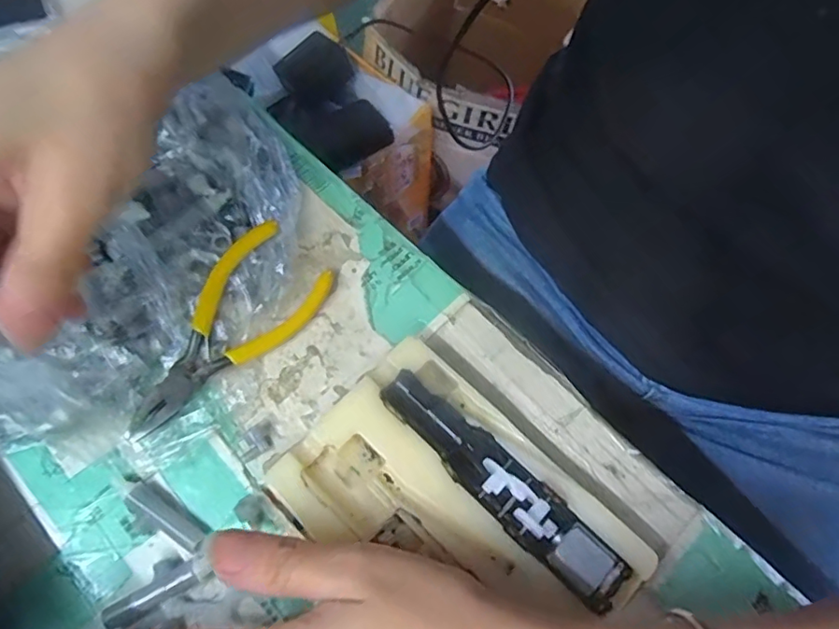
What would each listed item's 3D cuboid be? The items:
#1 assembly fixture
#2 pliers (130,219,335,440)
[{"bbox_3d":[0.015,0.082,0.227,0.133,0.028,0.086,41,73,14],"label":"assembly fixture"},{"bbox_3d":[-0.093,0.009,0.256,0.051,0.009,0.110,46,73,-15],"label":"pliers"}]

